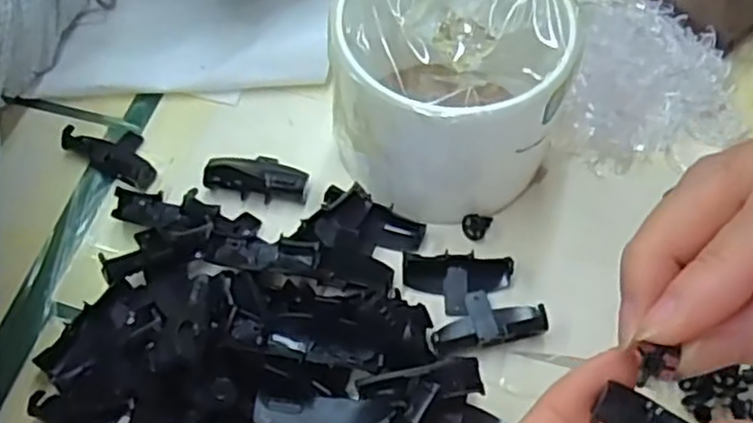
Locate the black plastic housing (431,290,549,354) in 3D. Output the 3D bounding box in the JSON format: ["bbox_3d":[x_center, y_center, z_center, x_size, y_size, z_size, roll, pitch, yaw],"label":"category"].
[{"bbox_3d":[0.040,0.039,0.266,0.041,0.011,0.022,-10,62,-6],"label":"black plastic housing"}]

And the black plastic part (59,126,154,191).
[{"bbox_3d":[-0.108,-0.026,0.303,0.043,0.011,0.023,28,65,14],"label":"black plastic part"}]

